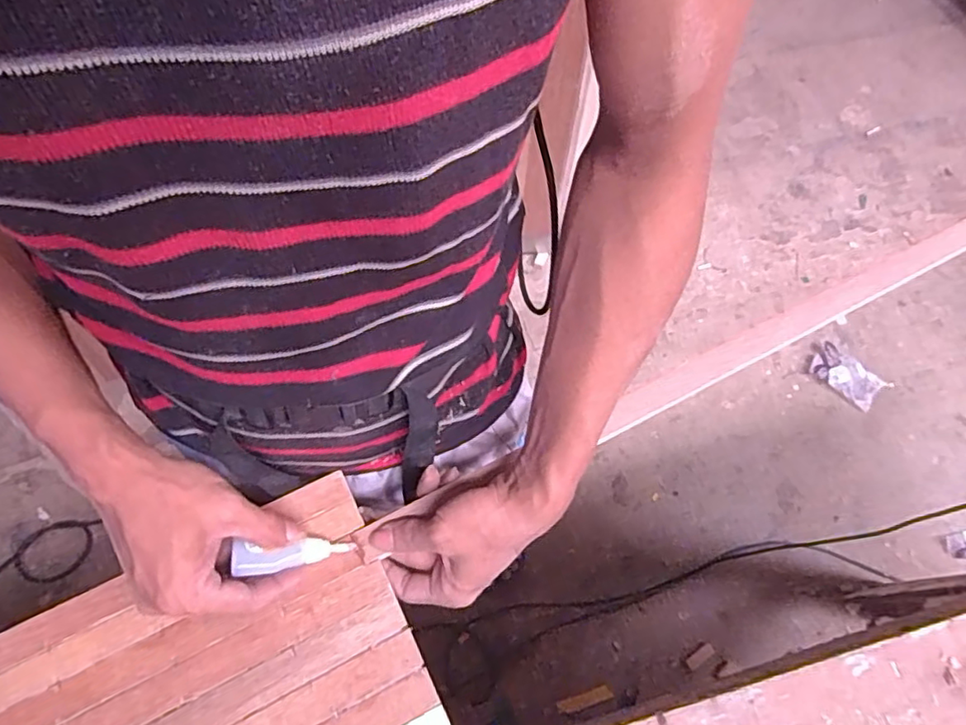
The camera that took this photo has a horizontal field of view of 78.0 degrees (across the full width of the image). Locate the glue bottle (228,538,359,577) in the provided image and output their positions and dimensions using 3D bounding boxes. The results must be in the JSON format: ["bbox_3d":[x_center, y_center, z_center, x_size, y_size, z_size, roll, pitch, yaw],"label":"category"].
[{"bbox_3d":[-0.134,0.135,0.427,0.084,0.013,0.022,1,62,-27],"label":"glue bottle"}]

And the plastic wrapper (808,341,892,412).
[{"bbox_3d":[0.881,0.033,1.443,0.165,0.021,0.098,41,70,17],"label":"plastic wrapper"}]

